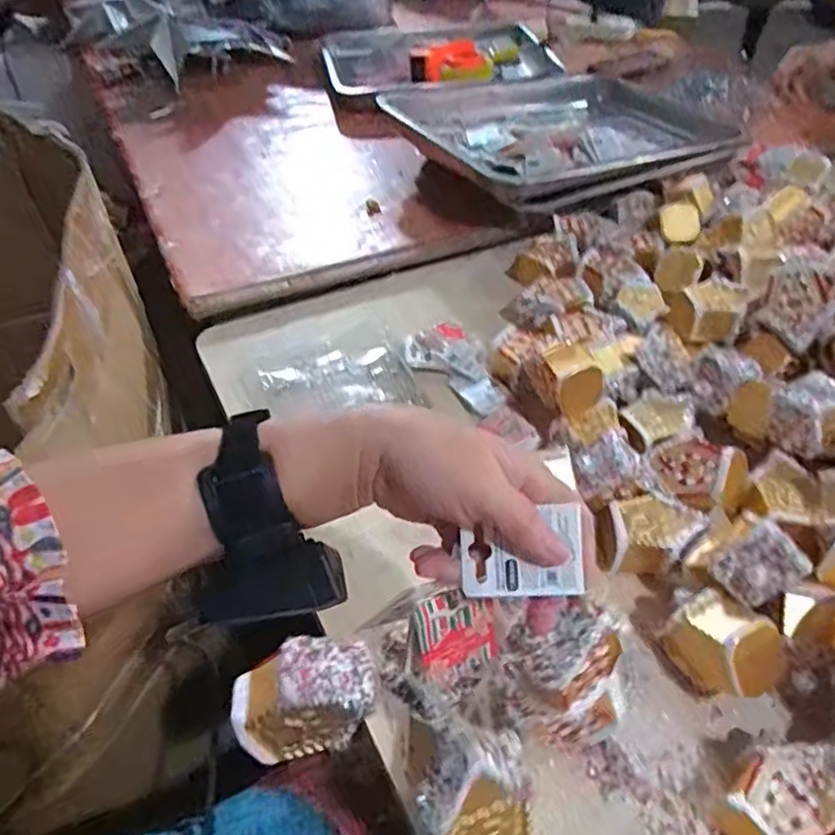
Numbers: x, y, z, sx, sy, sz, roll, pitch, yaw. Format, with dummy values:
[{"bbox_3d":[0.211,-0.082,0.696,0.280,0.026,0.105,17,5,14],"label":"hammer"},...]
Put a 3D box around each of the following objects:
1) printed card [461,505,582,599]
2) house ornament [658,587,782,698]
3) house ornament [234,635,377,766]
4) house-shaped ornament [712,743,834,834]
[{"bbox_3d":[0.053,0.067,0.340,0.060,0.004,0.044,-3,78,5],"label":"printed card"},{"bbox_3d":[0.219,0.167,0.493,0.050,0.075,0.078,-24,51,-22],"label":"house ornament"},{"bbox_3d":[-0.068,0.170,0.416,0.085,0.051,0.056,-9,50,-9],"label":"house ornament"},{"bbox_3d":[0.236,0.247,0.437,0.082,0.044,0.054,-32,54,-27],"label":"house-shaped ornament"}]

